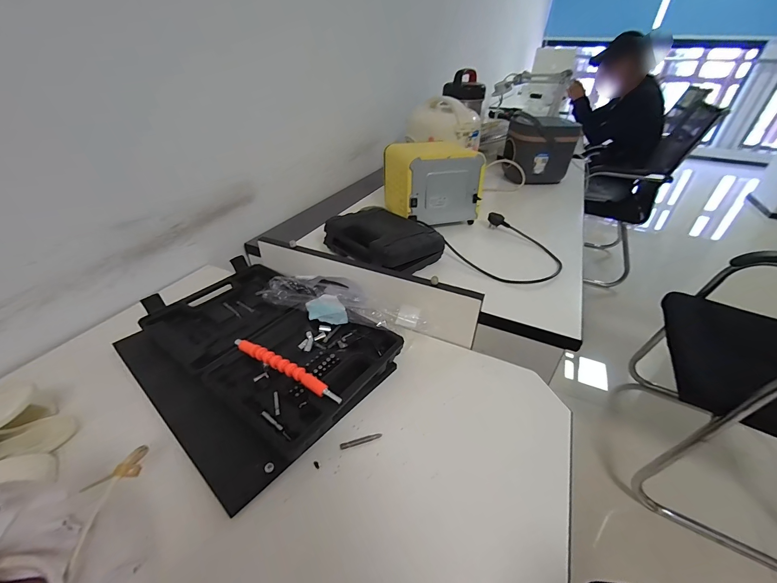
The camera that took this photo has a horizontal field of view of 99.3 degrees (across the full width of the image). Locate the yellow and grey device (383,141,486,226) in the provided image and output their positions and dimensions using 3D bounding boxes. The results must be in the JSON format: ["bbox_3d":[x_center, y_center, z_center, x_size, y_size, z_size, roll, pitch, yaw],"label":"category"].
[{"bbox_3d":[0.104,-0.280,0.824,0.185,0.155,0.201,-8,38,-14],"label":"yellow and grey device"}]

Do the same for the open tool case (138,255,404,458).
[{"bbox_3d":[-0.179,0.059,0.474,0.348,0.047,0.224,26,43,28],"label":"open tool case"}]

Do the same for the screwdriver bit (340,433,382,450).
[{"bbox_3d":[-0.031,0.170,0.376,0.048,0.004,0.007,-8,39,-16],"label":"screwdriver bit"}]

